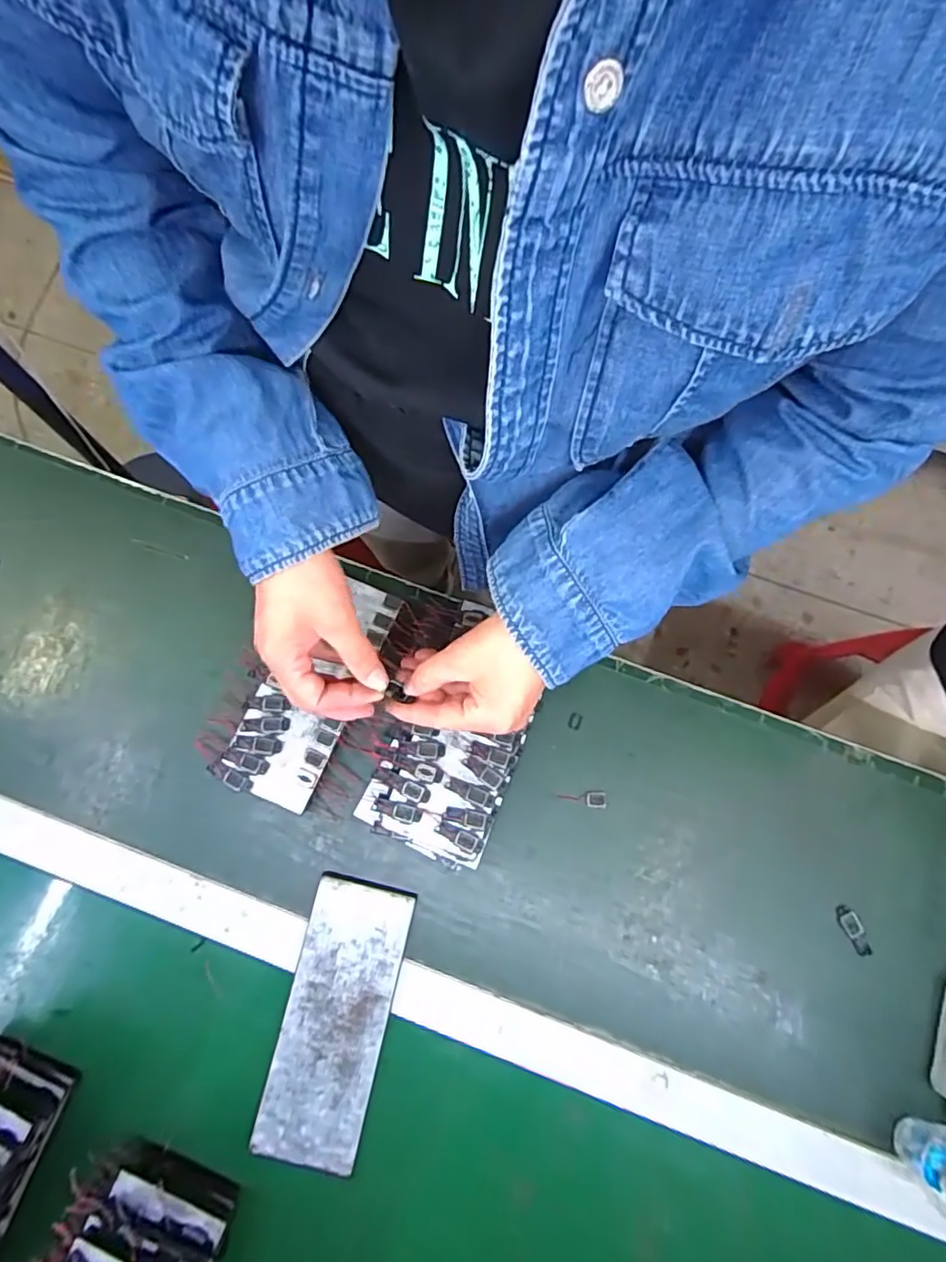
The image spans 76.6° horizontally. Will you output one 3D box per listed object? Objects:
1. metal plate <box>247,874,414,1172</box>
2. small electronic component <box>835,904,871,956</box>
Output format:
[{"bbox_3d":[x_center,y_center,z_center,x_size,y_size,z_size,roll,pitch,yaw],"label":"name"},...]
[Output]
[{"bbox_3d":[-0.108,0.306,0.477,0.081,0.008,0.201,13,77,1],"label":"metal plate"},{"bbox_3d":[0.318,0.250,0.501,0.015,0.006,0.039,-21,78,-6],"label":"small electronic component"}]

